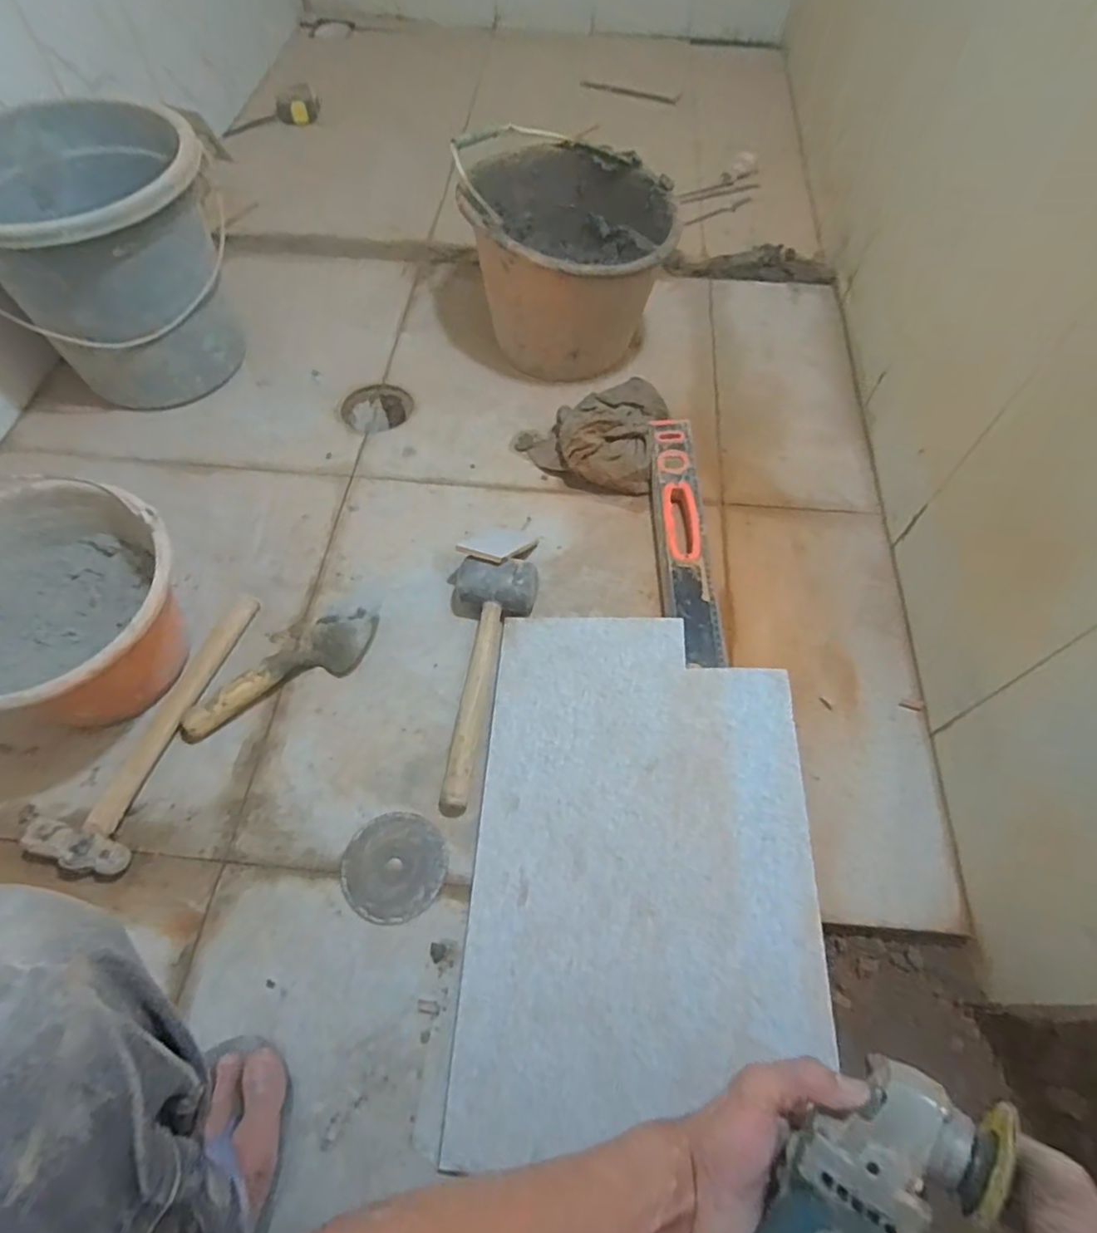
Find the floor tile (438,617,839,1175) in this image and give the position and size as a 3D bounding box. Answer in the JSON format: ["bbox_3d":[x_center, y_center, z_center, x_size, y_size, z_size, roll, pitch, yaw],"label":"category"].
[{"bbox_3d":[0.088,0.209,0.613,0.306,0.009,0.468,0,59,8],"label":"floor tile"}]

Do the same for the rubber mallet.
[{"bbox_3d":[-0.071,0.063,0.693,0.090,0.064,0.280,7,59,3],"label":"rubber mallet"}]

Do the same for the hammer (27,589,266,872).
[{"bbox_3d":[-0.418,0.102,0.681,0.097,0.029,0.312,10,59,5],"label":"hammer"}]

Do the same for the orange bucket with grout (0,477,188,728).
[{"bbox_3d":[-0.478,0.010,0.659,0.237,0.168,0.230,0,59,0],"label":"orange bucket with grout"}]

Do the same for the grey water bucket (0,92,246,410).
[{"bbox_3d":[-0.588,-0.467,0.875,0.301,0.279,0.322,1,60,-2],"label":"grey water bucket"}]

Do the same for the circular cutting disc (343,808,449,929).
[{"bbox_3d":[-0.148,0.239,0.624,0.099,0.004,0.096,0,59,0],"label":"circular cutting disc"}]

